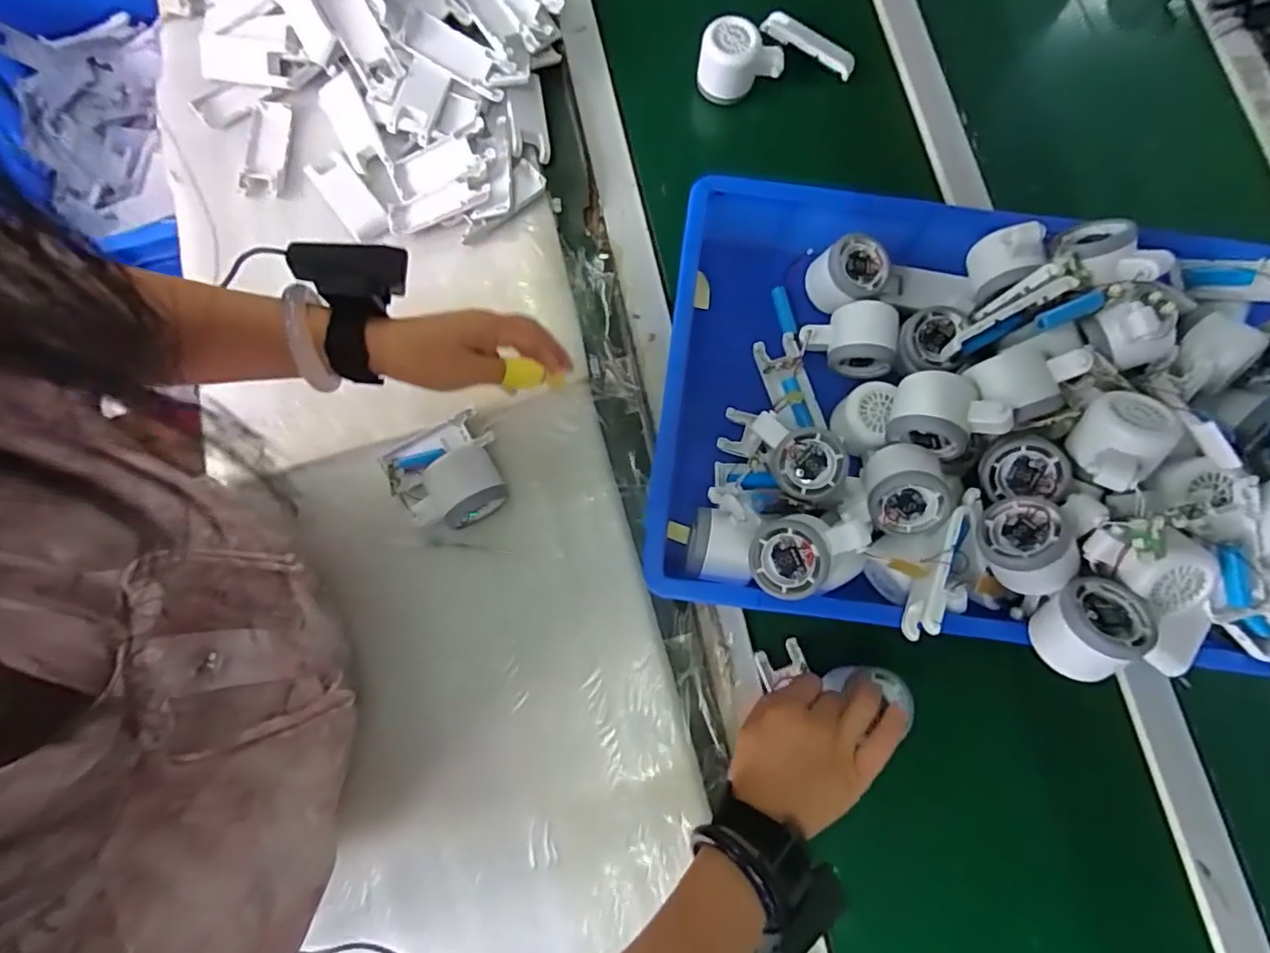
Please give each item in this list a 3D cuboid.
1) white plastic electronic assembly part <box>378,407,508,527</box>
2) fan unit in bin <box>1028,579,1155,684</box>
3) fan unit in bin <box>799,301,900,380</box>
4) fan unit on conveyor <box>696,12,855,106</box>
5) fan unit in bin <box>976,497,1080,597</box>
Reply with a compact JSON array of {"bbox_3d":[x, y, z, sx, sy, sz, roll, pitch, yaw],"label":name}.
[{"bbox_3d":[-0.165,-0.002,0.529,0.093,0.051,0.099,-23,81,-5],"label":"white plastic electronic assembly part"},{"bbox_3d":[0.324,0.108,0.431,0.061,0.051,0.060,-23,53,-17],"label":"fan unit in bin"},{"bbox_3d":[0.193,-0.126,0.546,0.082,0.051,0.056,9,79,0],"label":"fan unit in bin"},{"bbox_3d":[0.142,-0.439,0.618,0.164,0.054,0.070,-14,80,-4],"label":"fan unit on conveyor"},{"bbox_3d":[0.288,0.051,0.453,0.067,0.051,0.060,-2,55,42],"label":"fan unit in bin"}]

